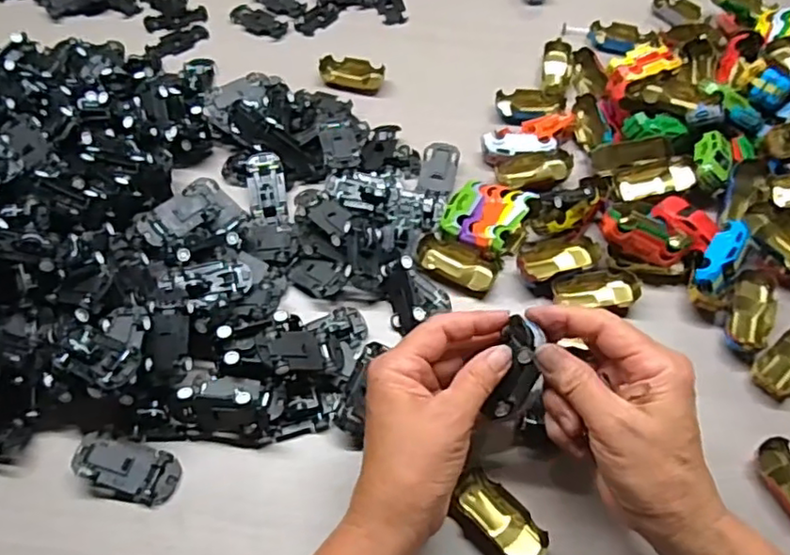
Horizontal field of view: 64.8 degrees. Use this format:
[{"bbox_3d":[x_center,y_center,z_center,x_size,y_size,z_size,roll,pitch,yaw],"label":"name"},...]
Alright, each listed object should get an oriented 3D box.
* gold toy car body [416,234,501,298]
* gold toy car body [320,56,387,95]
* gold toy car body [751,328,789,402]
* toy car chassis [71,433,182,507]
[{"bbox_3d":[0.048,-0.010,0.491,0.064,0.020,0.034,20,61,12],"label":"gold toy car body"},{"bbox_3d":[-0.042,-0.200,0.613,0.063,0.016,0.032,9,59,6],"label":"gold toy car body"},{"bbox_3d":[0.284,0.057,0.446,0.065,0.015,0.029,-36,65,-20],"label":"gold toy car body"},{"bbox_3d":[-0.173,0.123,0.400,0.063,0.016,0.033,10,59,6],"label":"toy car chassis"}]

